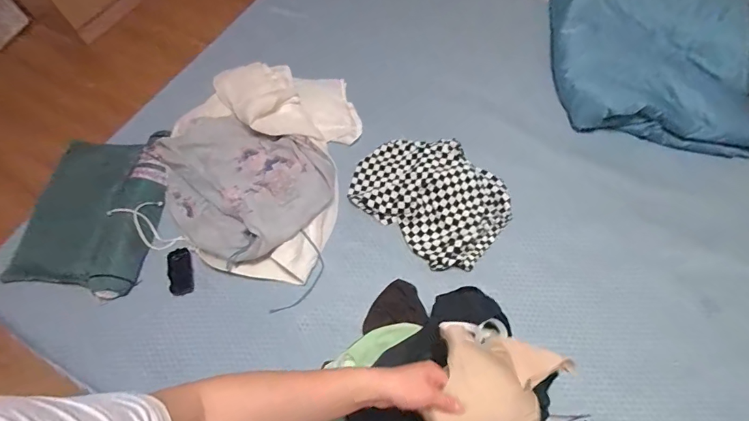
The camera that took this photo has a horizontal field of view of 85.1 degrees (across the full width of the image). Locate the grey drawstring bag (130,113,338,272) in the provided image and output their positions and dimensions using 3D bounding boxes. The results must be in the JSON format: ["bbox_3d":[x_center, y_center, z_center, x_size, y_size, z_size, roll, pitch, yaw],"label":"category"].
[{"bbox_3d":[-0.339,-0.085,1.023,0.439,0.082,0.356,40,71,19],"label":"grey drawstring bag"}]

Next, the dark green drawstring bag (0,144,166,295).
[{"bbox_3d":[-0.693,0.005,1.008,0.306,0.055,0.362,6,64,5],"label":"dark green drawstring bag"}]

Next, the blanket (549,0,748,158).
[{"bbox_3d":[0.770,-0.430,1.136,0.517,0.165,0.471,9,64,6],"label":"blanket"}]

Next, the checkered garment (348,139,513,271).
[{"bbox_3d":[0.137,-0.046,1.025,0.383,0.056,0.278,39,71,18],"label":"checkered garment"}]

